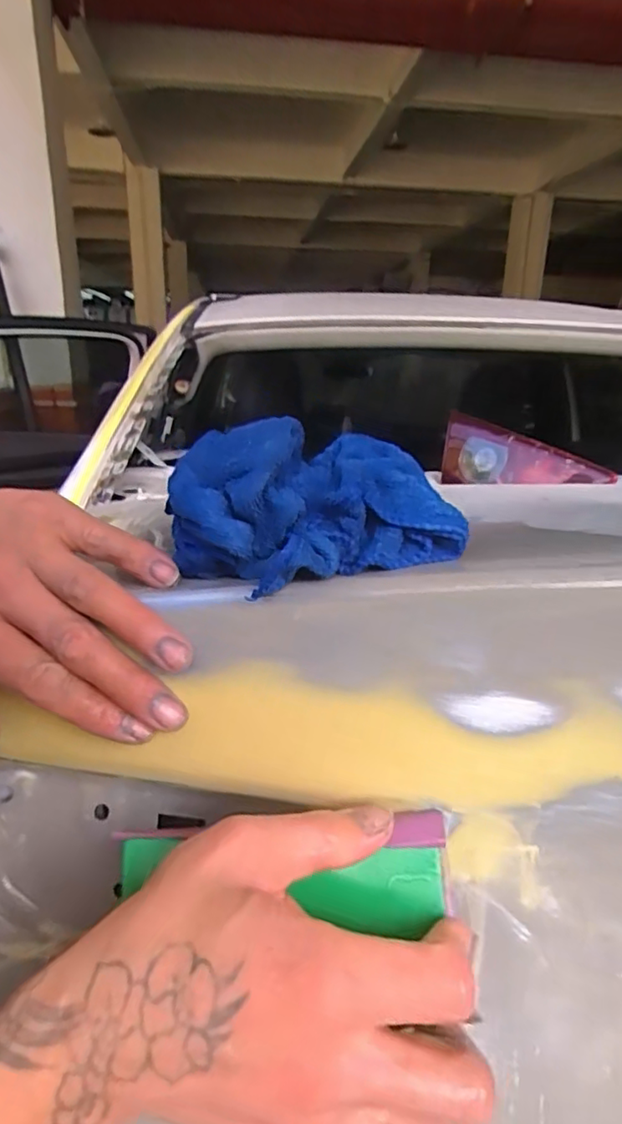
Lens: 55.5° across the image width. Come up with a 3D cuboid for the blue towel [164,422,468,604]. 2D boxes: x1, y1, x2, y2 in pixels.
[{"bbox_3d":[0.000,-0.024,0.260,0.112,0.066,0.071,-10,22,-20],"label":"blue towel"}]

